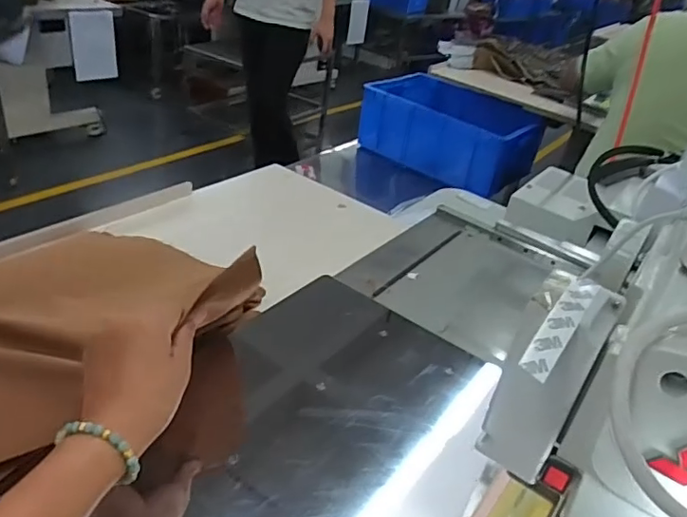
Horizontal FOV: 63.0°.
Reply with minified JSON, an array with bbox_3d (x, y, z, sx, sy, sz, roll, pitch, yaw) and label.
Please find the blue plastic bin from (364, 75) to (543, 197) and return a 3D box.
[{"bbox_3d":[0.341,-0.424,1.828,0.376,0.192,0.570,-23,45,-40],"label":"blue plastic bin"}]

